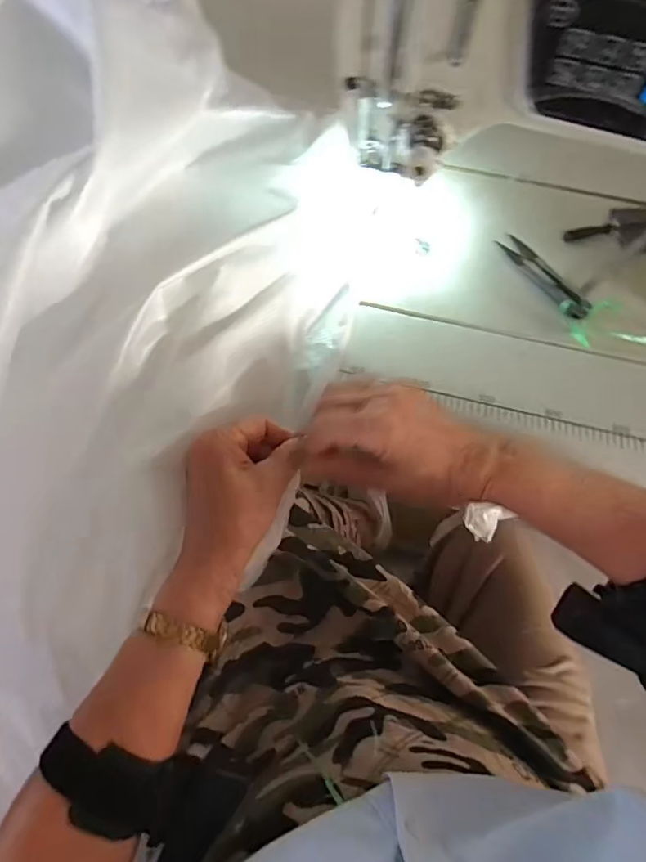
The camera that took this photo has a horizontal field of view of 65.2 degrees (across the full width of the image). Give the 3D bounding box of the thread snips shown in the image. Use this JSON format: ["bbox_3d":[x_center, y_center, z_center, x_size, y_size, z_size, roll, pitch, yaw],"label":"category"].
[{"bbox_3d":[0.186,-0.132,0.426,0.022,0.008,0.098,-28,70,-13],"label":"thread snips"}]

